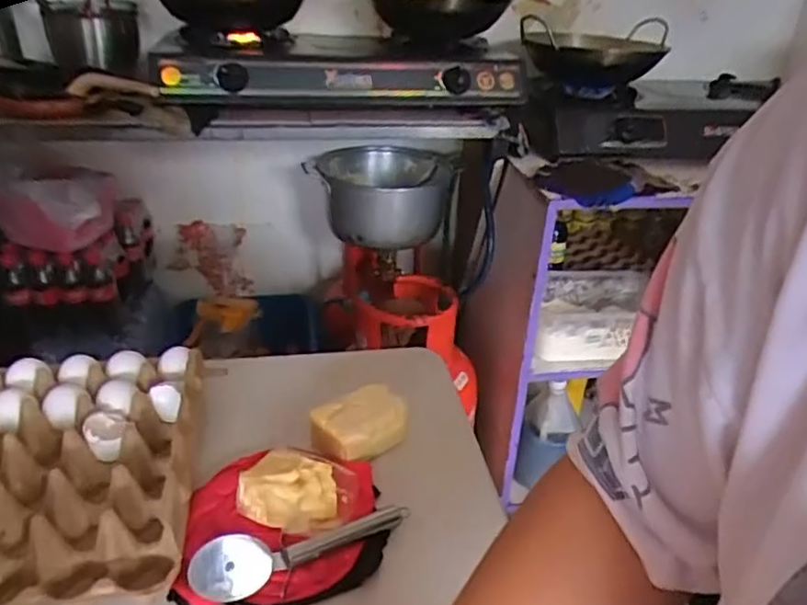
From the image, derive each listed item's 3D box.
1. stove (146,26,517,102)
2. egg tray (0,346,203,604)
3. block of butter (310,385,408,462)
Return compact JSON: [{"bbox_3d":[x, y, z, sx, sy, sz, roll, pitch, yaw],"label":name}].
[{"bbox_3d":[-0.137,-0.494,1.333,0.691,0.099,0.394,-7,30,-17],"label":"stove"},{"bbox_3d":[-0.305,0.143,0.568,0.240,0.060,0.269,-3,29,-10],"label":"egg tray"},{"bbox_3d":[-0.040,0.117,0.646,0.091,0.040,0.056,-19,35,-34],"label":"block of butter"}]

